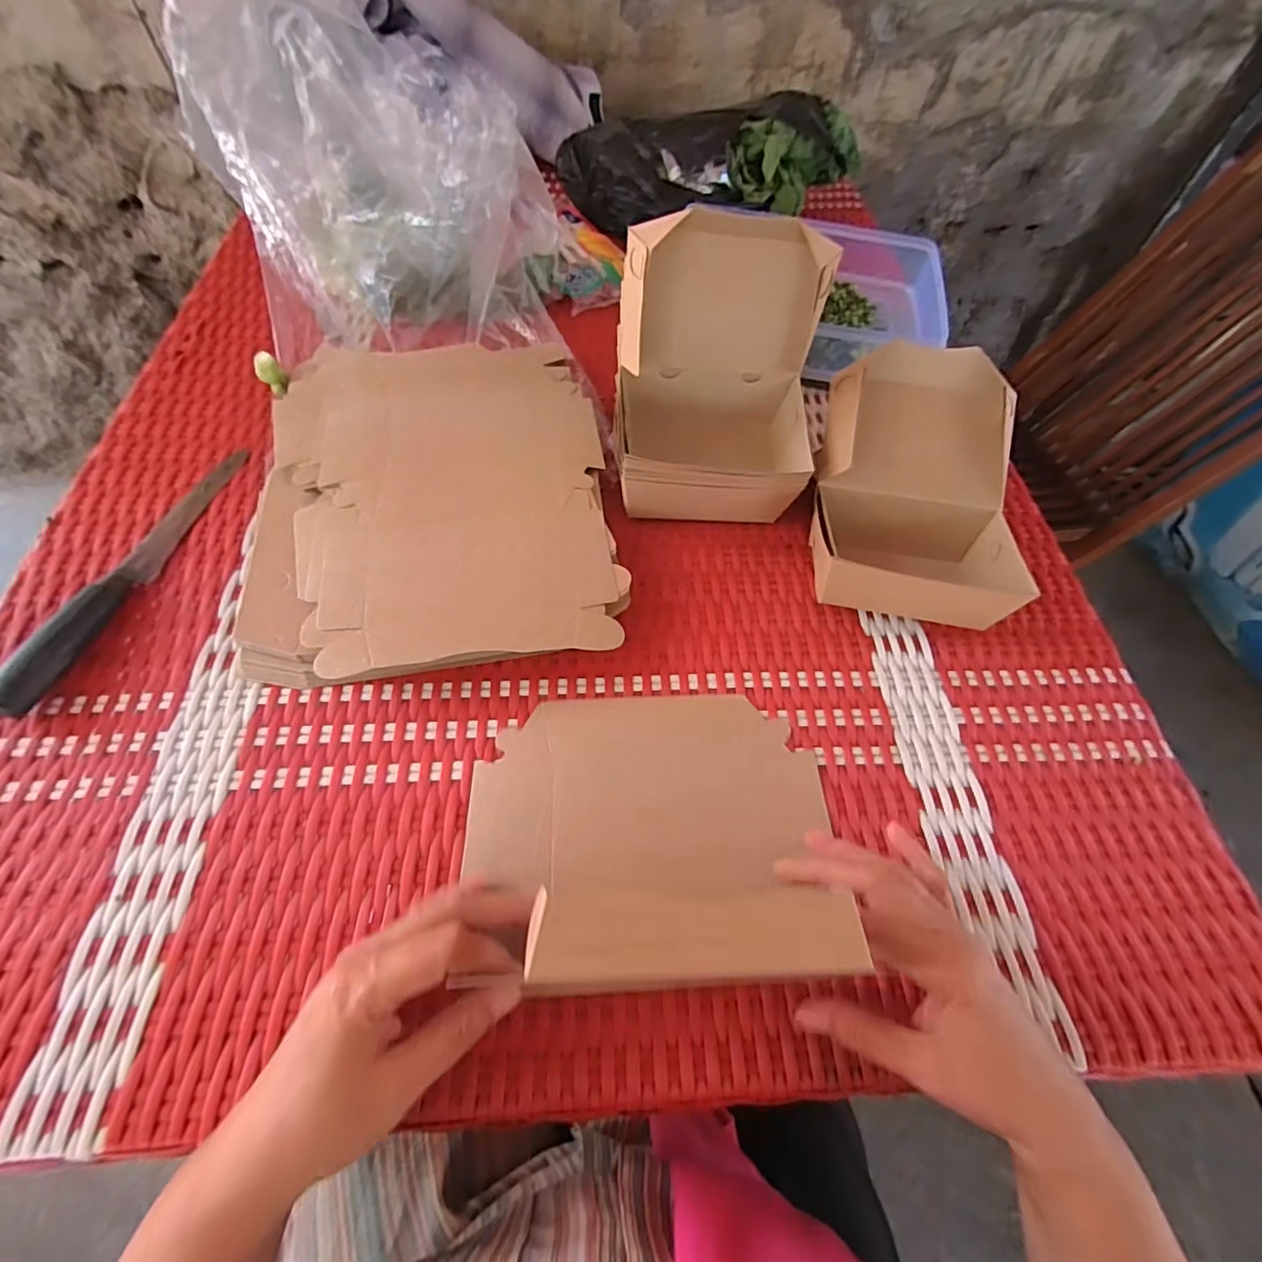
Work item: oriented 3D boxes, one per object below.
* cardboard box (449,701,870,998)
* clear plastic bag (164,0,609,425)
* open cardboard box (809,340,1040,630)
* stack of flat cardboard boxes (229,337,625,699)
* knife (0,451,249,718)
[{"bbox_3d":[0.013,0.113,0.338,0.209,0.026,0.171,-2,40,-3],"label":"cardboard box"},{"bbox_3d":[-0.203,-0.406,0.523,0.271,0.223,0.226,2,58,-3],"label":"clear plastic bag"},{"bbox_3d":[0.210,-0.103,0.430,0.136,0.117,0.163,10,58,2],"label":"open cardboard box"},{"bbox_3d":[-0.155,-0.114,0.464,0.261,0.034,0.336,-8,59,-9],"label":"stack of flat cardboard boxes"},{"bbox_3d":[-0.355,-0.053,0.415,0.028,0.022,0.245,13,58,4],"label":"knife"}]

